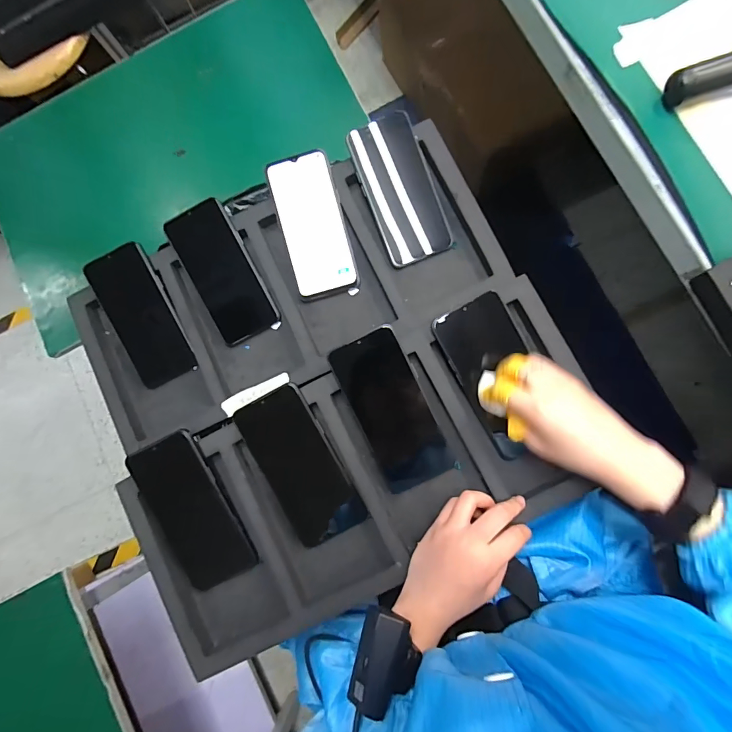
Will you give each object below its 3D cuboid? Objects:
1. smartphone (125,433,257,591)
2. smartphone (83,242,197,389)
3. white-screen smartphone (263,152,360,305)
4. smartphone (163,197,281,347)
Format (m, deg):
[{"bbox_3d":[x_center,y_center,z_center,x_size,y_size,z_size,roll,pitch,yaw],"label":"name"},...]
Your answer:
[{"bbox_3d":[-0.185,0.154,0.426,0.077,0.012,0.163,-25,96,1],"label":"smartphone"},{"bbox_3d":[-0.269,-0.058,0.483,0.079,0.013,0.163,-26,95,8],"label":"smartphone"},{"bbox_3d":[-0.062,-0.163,0.474,0.076,0.007,0.158,-13,95,5],"label":"white-screen smartphone"},{"bbox_3d":[-0.170,-0.109,0.478,0.075,0.010,0.158,-25,97,3],"label":"smartphone"}]

